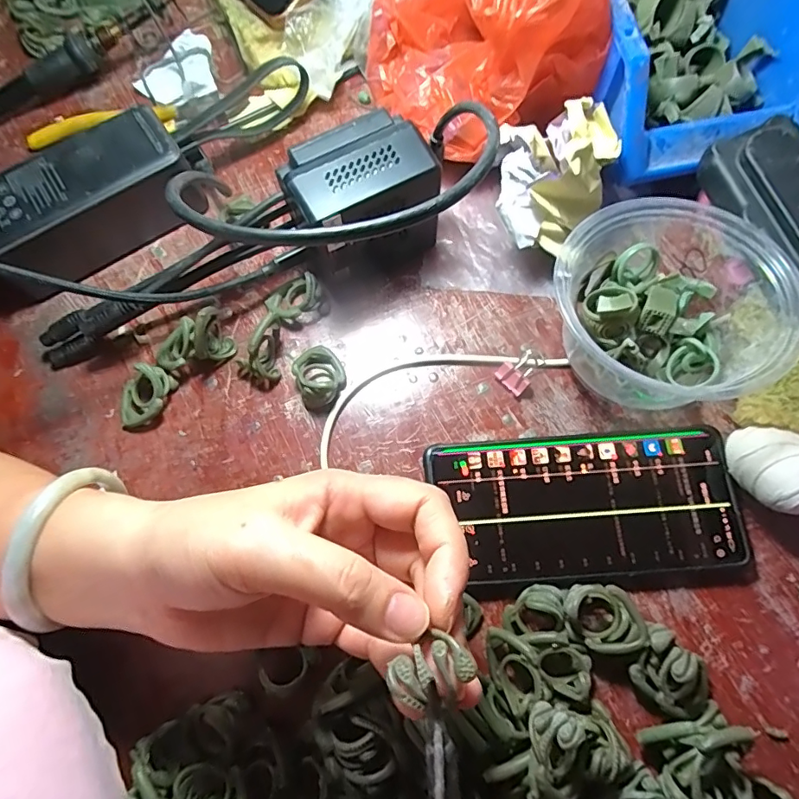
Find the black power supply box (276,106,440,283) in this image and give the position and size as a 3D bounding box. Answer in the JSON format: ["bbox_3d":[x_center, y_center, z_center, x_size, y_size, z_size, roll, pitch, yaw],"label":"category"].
[{"bbox_3d":[-0.020,-0.110,0.289,0.076,0.077,0.051,-30,74,-7],"label":"black power supply box"}]

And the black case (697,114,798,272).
[{"bbox_3d":[0.207,-0.102,0.261,0.042,0.028,0.103,-15,72,-2],"label":"black case"}]

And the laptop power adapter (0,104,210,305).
[{"bbox_3d":[-0.198,-0.118,0.307,0.137,0.052,0.051,-35,74,-8],"label":"laptop power adapter"}]

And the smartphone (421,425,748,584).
[{"bbox_3d":[0.099,0.056,0.267,0.155,0.013,0.073,-4,72,1],"label":"smartphone"}]

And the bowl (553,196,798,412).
[{"bbox_3d":[0.142,-0.047,0.267,0.107,0.069,0.107,-1,72,2],"label":"bowl"}]

